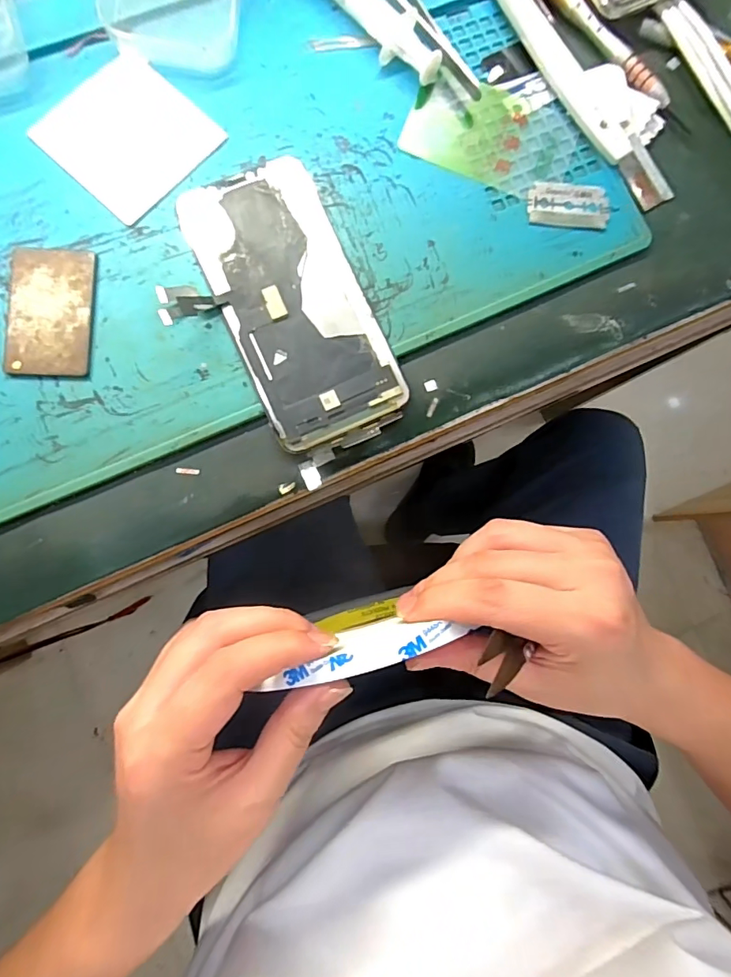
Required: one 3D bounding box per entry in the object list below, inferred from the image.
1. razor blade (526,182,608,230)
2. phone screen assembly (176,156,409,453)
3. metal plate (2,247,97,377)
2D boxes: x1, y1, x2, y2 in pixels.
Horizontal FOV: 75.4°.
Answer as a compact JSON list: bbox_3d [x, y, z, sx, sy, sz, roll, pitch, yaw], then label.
[{"bbox_3d":[0.104,-0.145,0.240,0.041,0.004,0.022,4,86,-4],"label":"razor blade"},{"bbox_3d":[-0.034,-0.088,0.226,0.066,0.008,0.141,-24,88,-5],"label":"phone screen assembly"},{"bbox_3d":[-0.146,-0.082,0.219,0.037,0.004,0.060,2,86,-4],"label":"metal plate"}]

